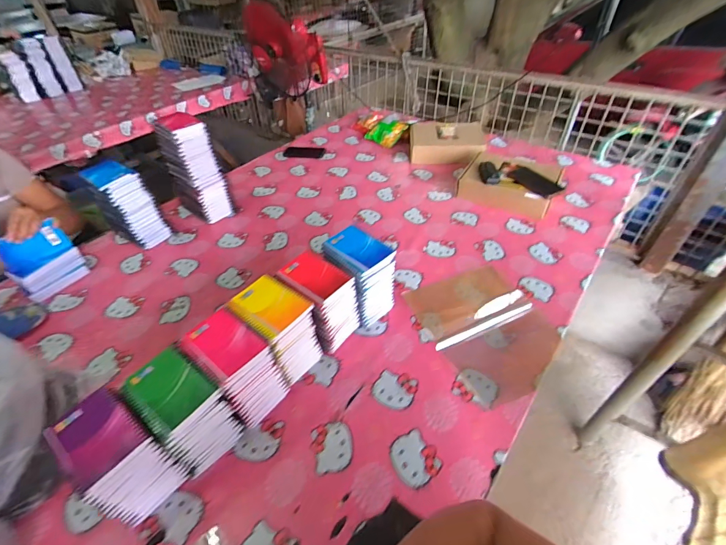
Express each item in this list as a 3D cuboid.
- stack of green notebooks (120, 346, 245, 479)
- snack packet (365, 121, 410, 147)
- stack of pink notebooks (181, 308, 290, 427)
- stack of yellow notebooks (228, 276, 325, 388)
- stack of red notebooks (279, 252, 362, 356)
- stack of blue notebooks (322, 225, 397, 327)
[{"bbox_3d":[-0.286,0.228,0.575,0.122,0.157,0.097,26,51,28],"label":"stack of green notebooks"},{"bbox_3d":[0.096,-0.581,1.456,0.148,0.026,0.123,41,93,32],"label":"snack packet"},{"bbox_3d":[-0.224,0.170,0.628,0.133,0.164,0.098,28,52,29],"label":"stack of pink notebooks"},{"bbox_3d":[-0.167,0.115,0.684,0.133,0.165,0.097,28,52,28],"label":"stack of yellow notebooks"},{"bbox_3d":[-0.091,0.064,0.734,0.133,0.162,0.101,29,52,29],"label":"stack of red notebooks"},{"bbox_3d":[-0.011,0.014,0.772,0.099,0.175,0.128,-35,52,-29],"label":"stack of blue notebooks"}]

